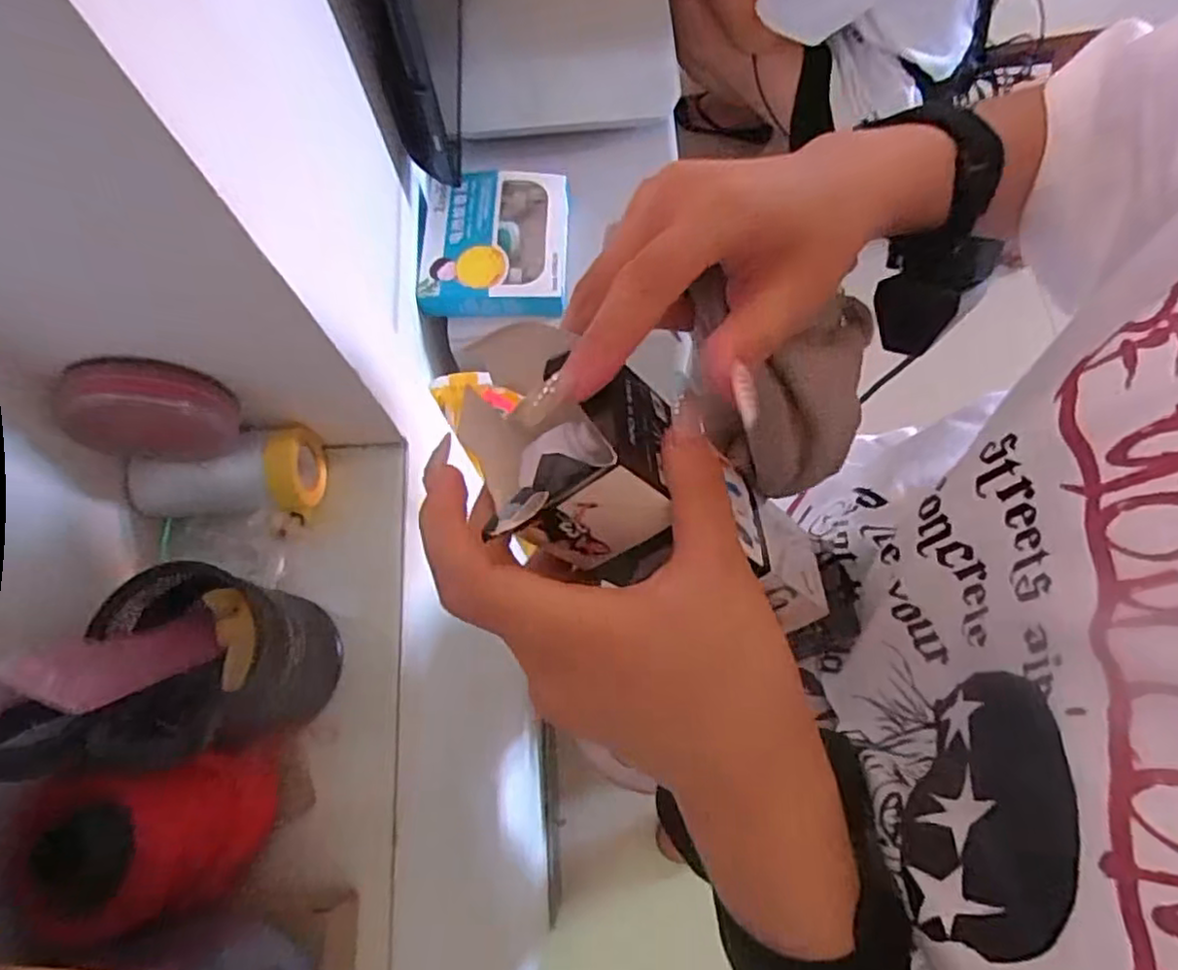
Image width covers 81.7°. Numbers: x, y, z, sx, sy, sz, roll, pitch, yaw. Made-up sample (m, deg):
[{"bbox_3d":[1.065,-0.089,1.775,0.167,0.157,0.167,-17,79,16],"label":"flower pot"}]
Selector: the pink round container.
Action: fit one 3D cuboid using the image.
[{"bbox_3d":[-0.230,-0.037,0.357,0.083,0.079,0.023,-8,72,0],"label":"pink round container"}]

